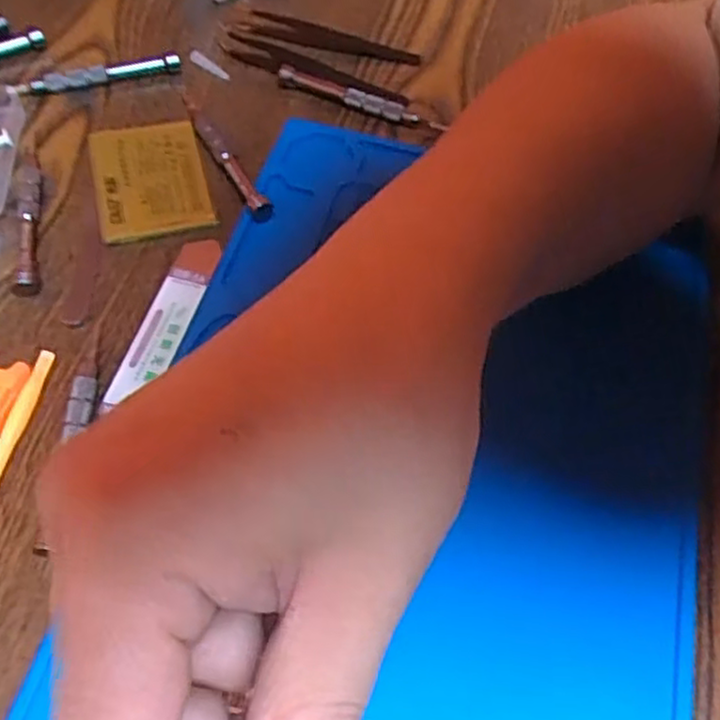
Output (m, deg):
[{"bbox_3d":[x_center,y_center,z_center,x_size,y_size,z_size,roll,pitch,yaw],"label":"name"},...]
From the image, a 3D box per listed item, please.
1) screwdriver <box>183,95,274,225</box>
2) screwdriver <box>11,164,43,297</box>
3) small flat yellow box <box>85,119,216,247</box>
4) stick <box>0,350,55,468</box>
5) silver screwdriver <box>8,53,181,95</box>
[{"bbox_3d":[-0.072,-0.108,0.375,0.010,0.013,0.096,-27,65,-17],"label":"screwdriver"},{"bbox_3d":[-0.163,-0.067,0.349,0.014,0.010,0.080,-9,61,-8],"label":"screwdriver"},{"bbox_3d":[-0.109,-0.094,0.370,0.055,0.005,0.076,-13,62,-10],"label":"small flat yellow box"},{"bbox_3d":[-0.146,0.033,0.295,0.009,0.009,0.084,9,60,2],"label":"stick"},{"bbox_3d":[-0.147,-0.158,0.401,0.092,0.014,0.010,-18,63,-13],"label":"silver screwdriver"}]

